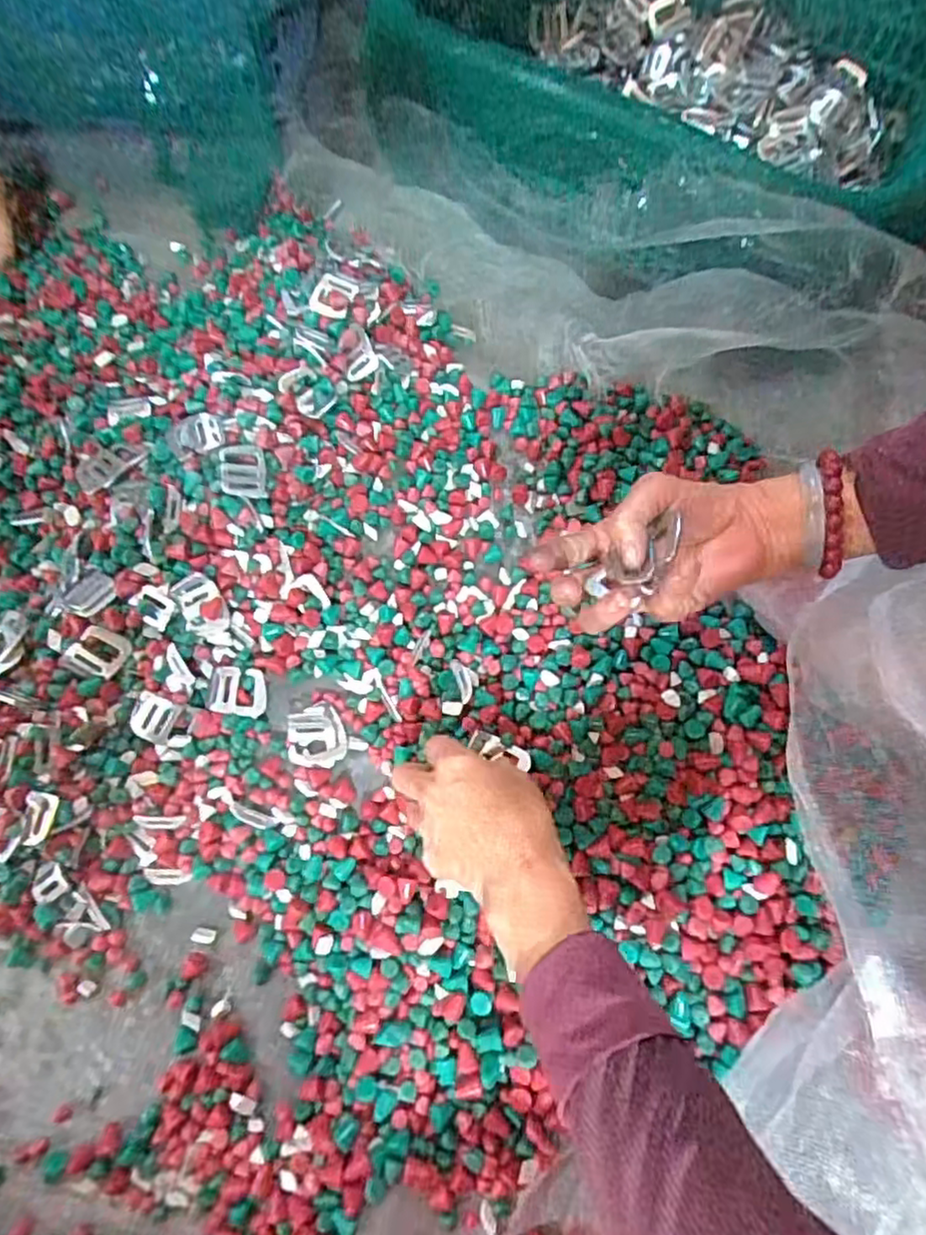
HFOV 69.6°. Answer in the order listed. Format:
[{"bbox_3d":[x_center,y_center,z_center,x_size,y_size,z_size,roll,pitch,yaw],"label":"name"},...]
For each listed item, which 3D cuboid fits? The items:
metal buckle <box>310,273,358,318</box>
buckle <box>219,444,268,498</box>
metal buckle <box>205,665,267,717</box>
[{"bbox_3d":[-0.109,-0.271,0.559,0.033,0.008,0.042,22,72,-10],"label":"metal buckle"},{"bbox_3d":[-0.168,-0.113,0.512,0.033,0.004,0.043,-3,76,-27],"label":"buckle"},{"bbox_3d":[-0.165,0.054,0.489,0.041,0.005,0.035,7,73,3],"label":"metal buckle"}]

